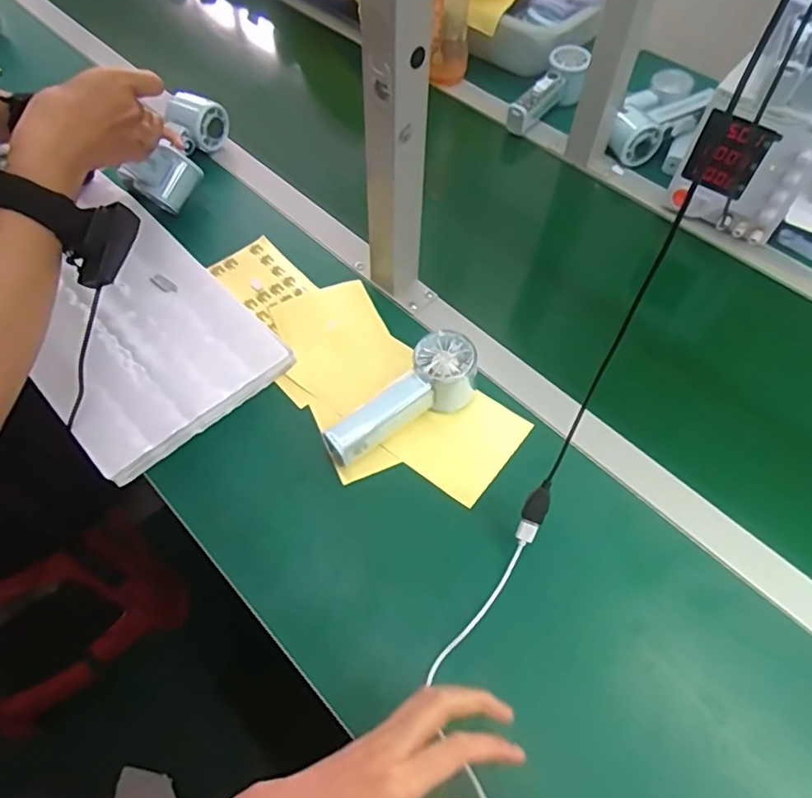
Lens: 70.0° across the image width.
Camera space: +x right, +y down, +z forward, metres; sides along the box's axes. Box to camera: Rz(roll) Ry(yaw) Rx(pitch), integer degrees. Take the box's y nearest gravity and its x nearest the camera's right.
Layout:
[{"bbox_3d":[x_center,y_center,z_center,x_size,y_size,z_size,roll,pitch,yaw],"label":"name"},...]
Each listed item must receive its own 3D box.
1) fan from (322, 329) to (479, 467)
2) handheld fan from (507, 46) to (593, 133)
[{"bbox_3d":[-0.003,0.002,0.514,0.147,0.062,0.056,-33,65,-23],"label":"fan"},{"bbox_3d":[0.204,-0.429,0.805,0.061,0.054,0.163,28,59,13],"label":"handheld fan"}]

